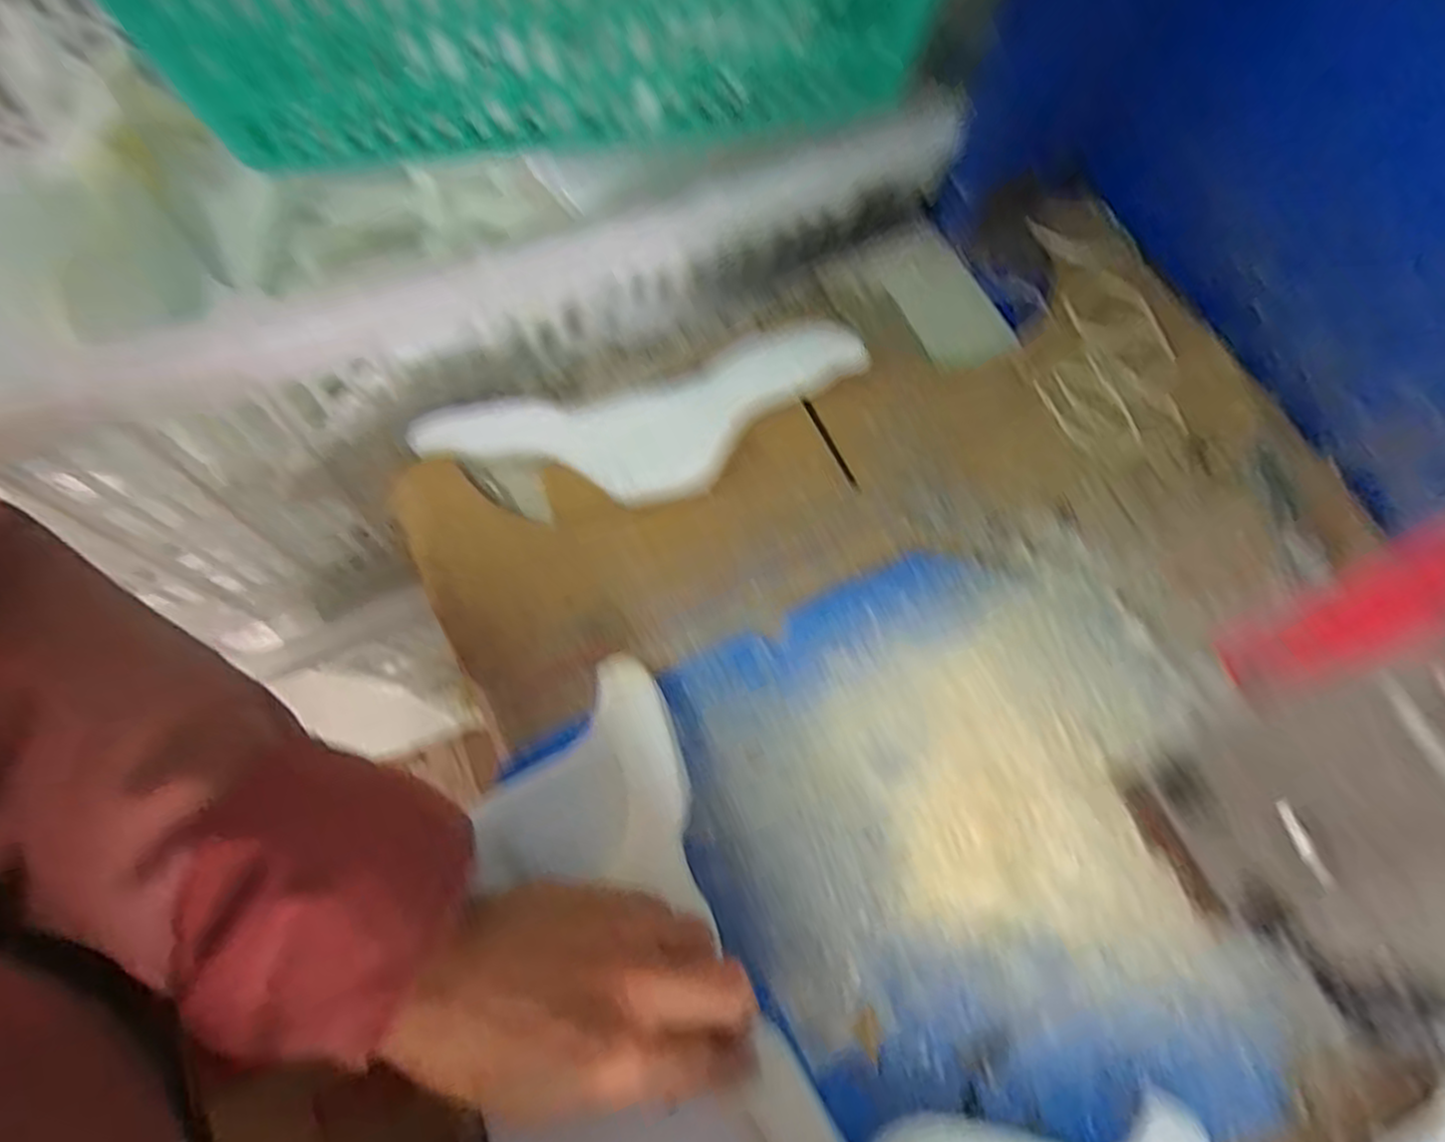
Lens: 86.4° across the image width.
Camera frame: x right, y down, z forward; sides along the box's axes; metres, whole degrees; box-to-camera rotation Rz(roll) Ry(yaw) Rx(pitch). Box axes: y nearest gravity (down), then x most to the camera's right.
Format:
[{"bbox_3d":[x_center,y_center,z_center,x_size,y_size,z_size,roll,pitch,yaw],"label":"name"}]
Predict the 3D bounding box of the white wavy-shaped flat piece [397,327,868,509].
[{"bbox_3d":[-0.041,-0.080,0.445,0.256,0.013,0.080,-15,84,-3],"label":"white wavy-shaped flat piece"}]

